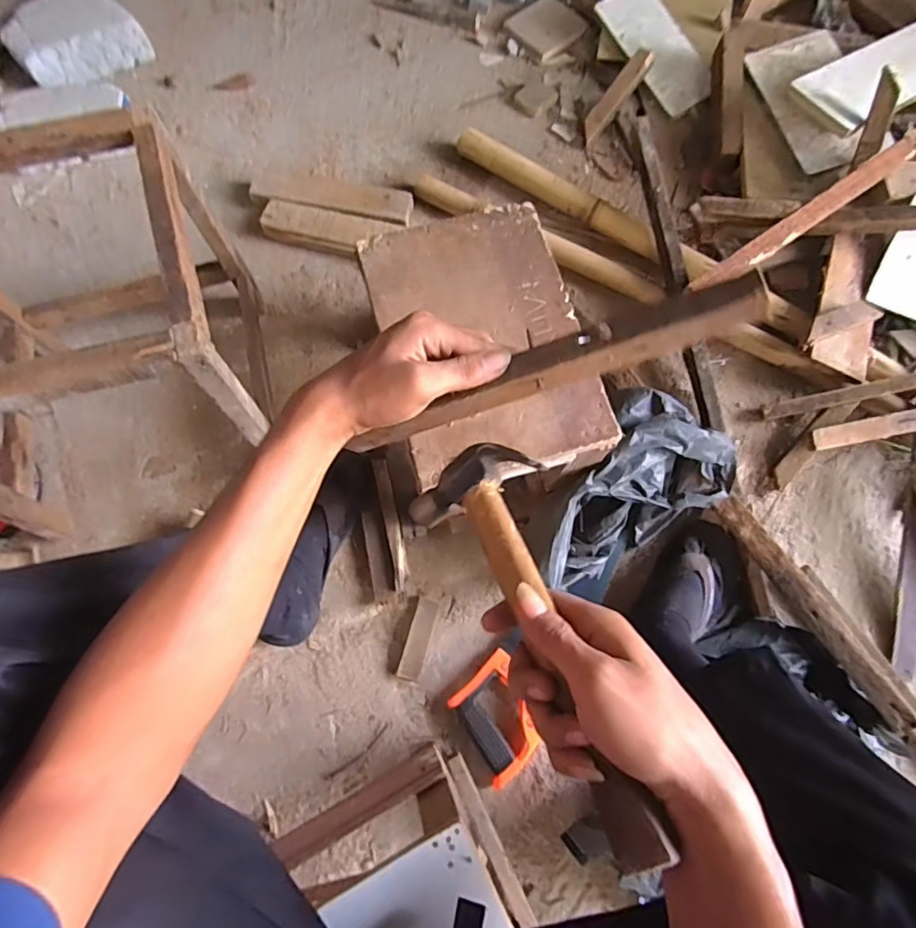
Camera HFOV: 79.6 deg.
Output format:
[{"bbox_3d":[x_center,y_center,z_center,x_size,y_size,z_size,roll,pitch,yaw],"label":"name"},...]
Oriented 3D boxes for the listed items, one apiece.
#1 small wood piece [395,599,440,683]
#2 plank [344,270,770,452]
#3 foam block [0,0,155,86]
[{"bbox_3d":[-0.054,0.240,0.752,0.031,0.020,0.108,16,74,5],"label":"small wood piece"},{"bbox_3d":[0.044,-0.054,0.361,0.280,0.034,0.013,-17,44,26],"label":"plank"},{"bbox_3d":[-0.697,-0.771,0.997,0.200,0.069,0.167,-40,78,-11],"label":"foam block"}]

